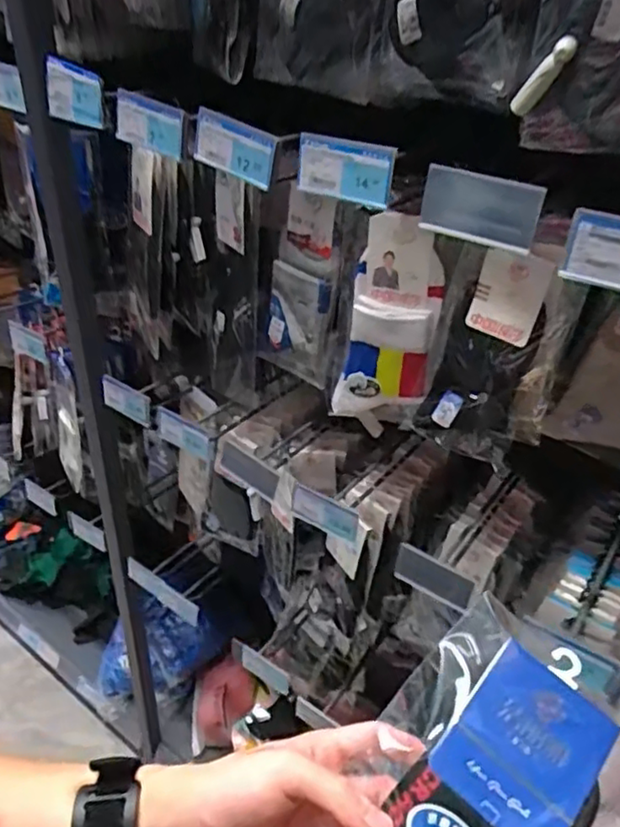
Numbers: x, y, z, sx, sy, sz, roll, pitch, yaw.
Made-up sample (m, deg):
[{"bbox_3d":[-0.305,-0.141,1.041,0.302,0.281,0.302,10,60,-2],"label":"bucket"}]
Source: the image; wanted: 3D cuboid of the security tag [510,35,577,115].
[{"bbox_3d":[0.155,-0.226,0.439,0.013,0.055,0.013,-25,76,-35],"label":"security tag"}]

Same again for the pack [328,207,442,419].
[{"bbox_3d":[0.083,-0.091,0.665,0.095,0.214,0.025,17,37,18],"label":"pack"}]

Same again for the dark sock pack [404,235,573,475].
[{"bbox_3d":[0.169,-0.055,0.618,0.127,0.201,0.050,16,36,17],"label":"dark sock pack"}]

